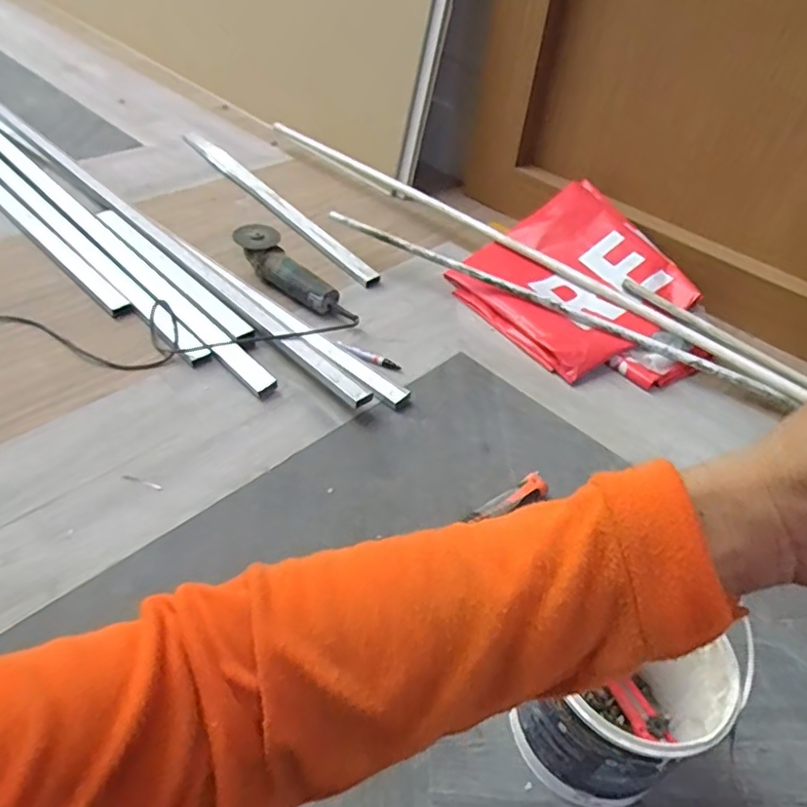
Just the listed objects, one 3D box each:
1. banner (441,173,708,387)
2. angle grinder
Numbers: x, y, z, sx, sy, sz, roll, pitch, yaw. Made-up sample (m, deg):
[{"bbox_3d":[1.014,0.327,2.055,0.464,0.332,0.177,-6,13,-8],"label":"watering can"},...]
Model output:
[{"bbox_3d":[0.386,-0.242,1.291,0.414,0.071,0.522,-36,60,-15],"label":"banner"},{"bbox_3d":[-0.227,-0.255,1.268,0.089,0.084,0.331,-29,53,-31],"label":"angle grinder"}]

